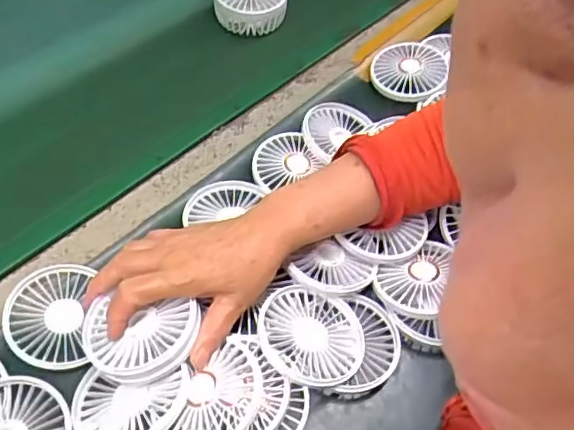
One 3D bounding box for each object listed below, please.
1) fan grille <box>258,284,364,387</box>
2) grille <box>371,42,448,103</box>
[{"bbox_3d":[0.020,0.097,0.469,0.085,0.024,0.084,2,54,-3],"label":"fan grille"},{"bbox_3d":[0.144,-0.171,0.671,0.086,0.013,0.089,2,54,-3],"label":"grille"}]

